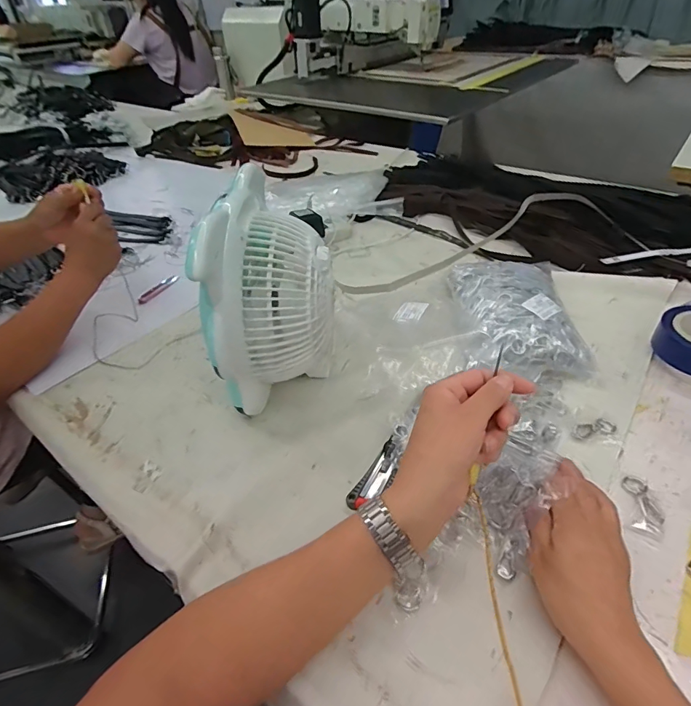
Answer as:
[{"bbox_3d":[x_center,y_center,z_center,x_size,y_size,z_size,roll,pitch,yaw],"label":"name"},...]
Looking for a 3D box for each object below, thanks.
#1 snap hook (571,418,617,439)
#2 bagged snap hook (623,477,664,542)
[{"bbox_3d":[0.300,0.090,0.529,0.059,0.007,0.021,-11,42,-8],"label":"snap hook"},{"bbox_3d":[0.308,0.156,0.452,0.031,0.008,0.070,14,44,18],"label":"bagged snap hook"}]

